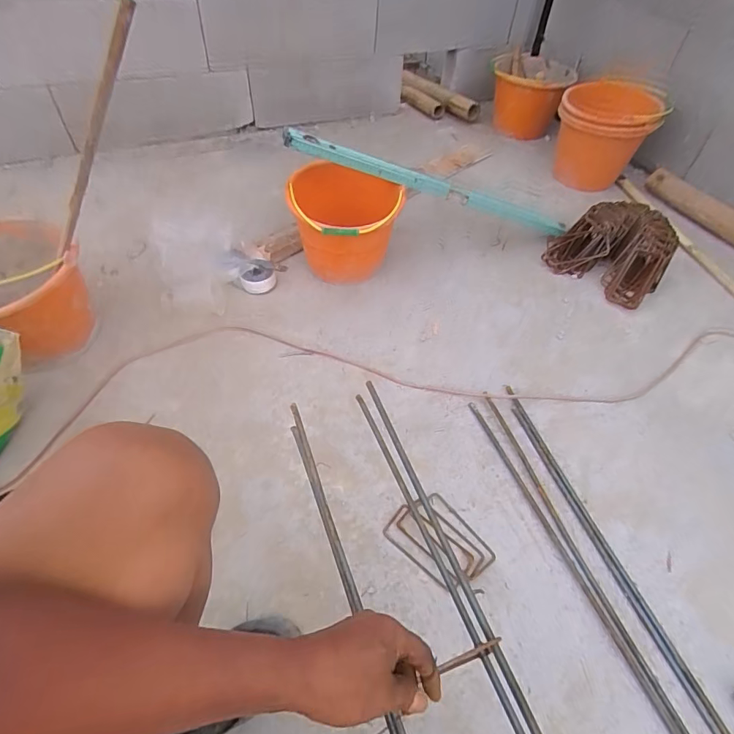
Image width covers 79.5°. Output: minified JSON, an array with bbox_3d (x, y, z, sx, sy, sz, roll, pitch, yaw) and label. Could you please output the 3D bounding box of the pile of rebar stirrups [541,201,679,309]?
[{"bbox_3d":[0.676,-0.327,1.204,0.219,0.140,0.284,-30,59,-24],"label":"pile of rebar stirrups"}]

